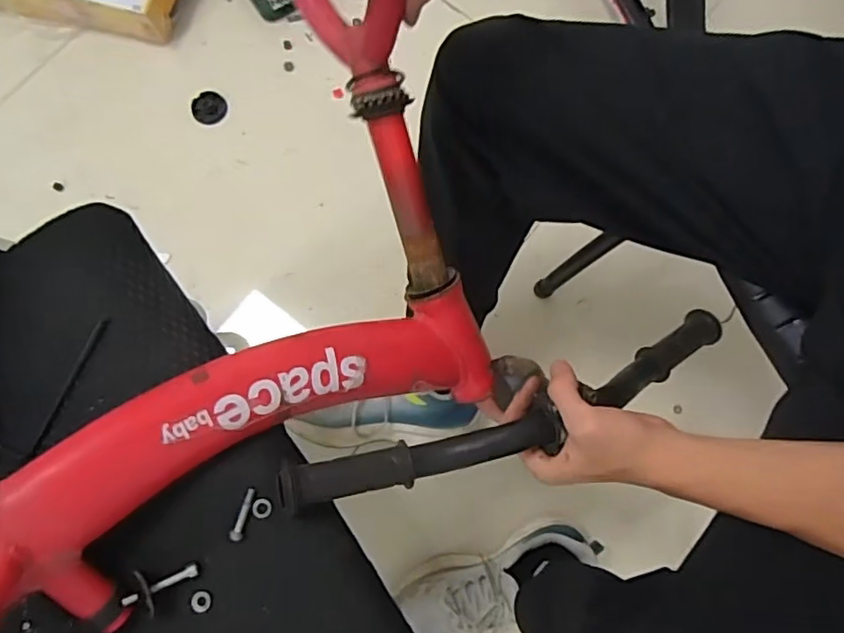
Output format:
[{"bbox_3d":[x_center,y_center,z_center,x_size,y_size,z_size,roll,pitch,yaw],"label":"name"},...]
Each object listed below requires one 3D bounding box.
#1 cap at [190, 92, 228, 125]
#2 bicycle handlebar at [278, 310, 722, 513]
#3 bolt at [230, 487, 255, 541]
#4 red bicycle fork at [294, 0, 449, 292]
[{"bbox_3d":[-0.345,-0.338,0.983,0.056,0.009,0.054,0,76,-1],"label":"cap"},{"bbox_3d":[0.092,0.062,0.465,0.405,0.063,0.062,-17,77,-26],"label":"bicycle handlebar"},{"bbox_3d":[-0.117,0.131,0.400,0.008,0.007,0.033,17,78,3],"label":"bolt"},{"bbox_3d":[-0.033,-0.193,0.414,0.079,0.100,0.376,-20,110,-4],"label":"red bicycle fork"}]

